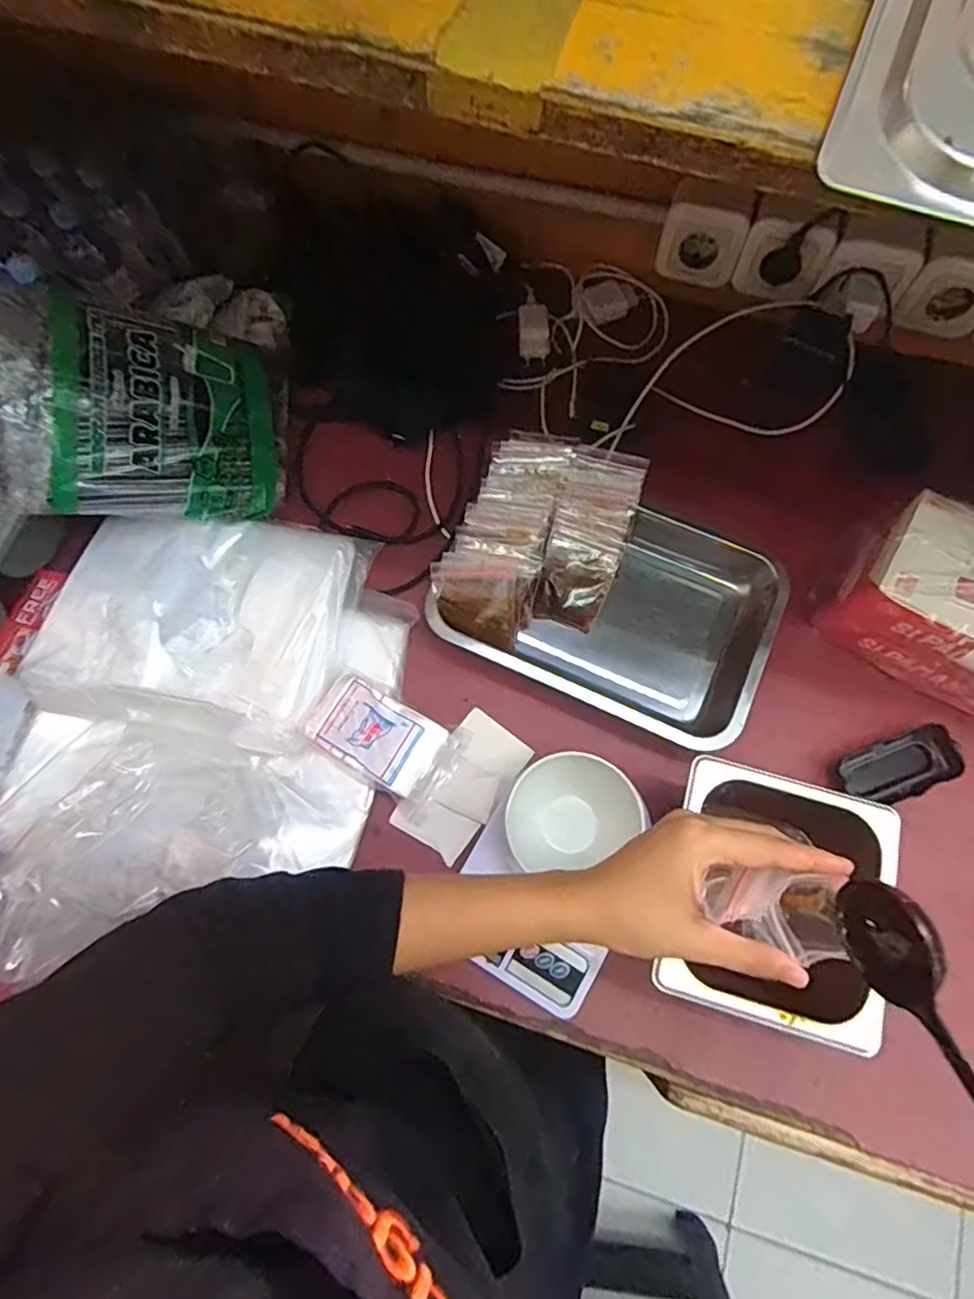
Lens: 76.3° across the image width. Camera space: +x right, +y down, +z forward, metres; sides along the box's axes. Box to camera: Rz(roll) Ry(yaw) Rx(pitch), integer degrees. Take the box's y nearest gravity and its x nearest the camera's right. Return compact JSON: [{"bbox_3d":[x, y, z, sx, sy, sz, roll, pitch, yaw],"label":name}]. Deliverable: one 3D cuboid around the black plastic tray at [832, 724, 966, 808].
[{"bbox_3d":[0.375,0.109,0.565,0.113,0.021,0.052,-21,74,-6],"label":"black plastic tray"}]

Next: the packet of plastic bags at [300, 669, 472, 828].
[{"bbox_3d":[-0.097,0.088,0.573,0.137,0.035,0.088,27,75,9],"label":"packet of plastic bags"}]

